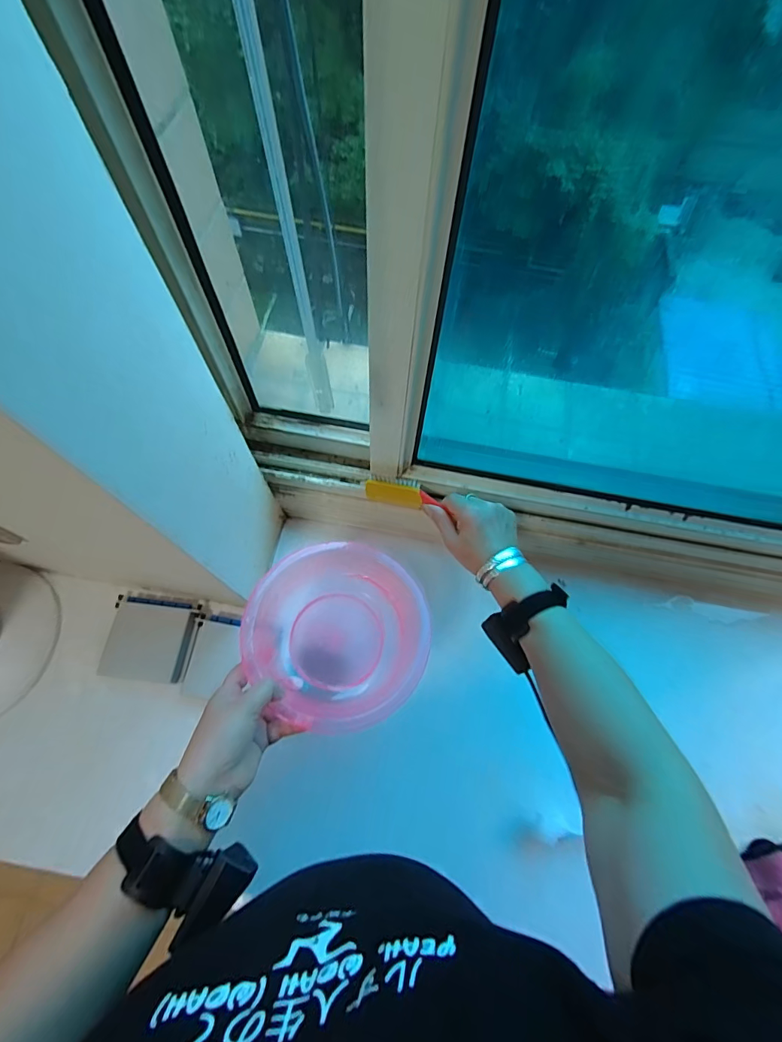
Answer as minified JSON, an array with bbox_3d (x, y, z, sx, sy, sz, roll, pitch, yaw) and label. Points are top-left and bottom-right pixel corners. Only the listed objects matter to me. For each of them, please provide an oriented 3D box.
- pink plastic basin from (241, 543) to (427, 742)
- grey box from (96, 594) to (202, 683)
[{"bbox_3d":[-0.057,0.133,0.505,0.190,0.109,0.188,1,69,-2],"label":"pink plastic basin"},{"bbox_3d":[-0.338,0.167,0.603,0.113,0.022,0.107,6,68,0],"label":"grey box"}]

